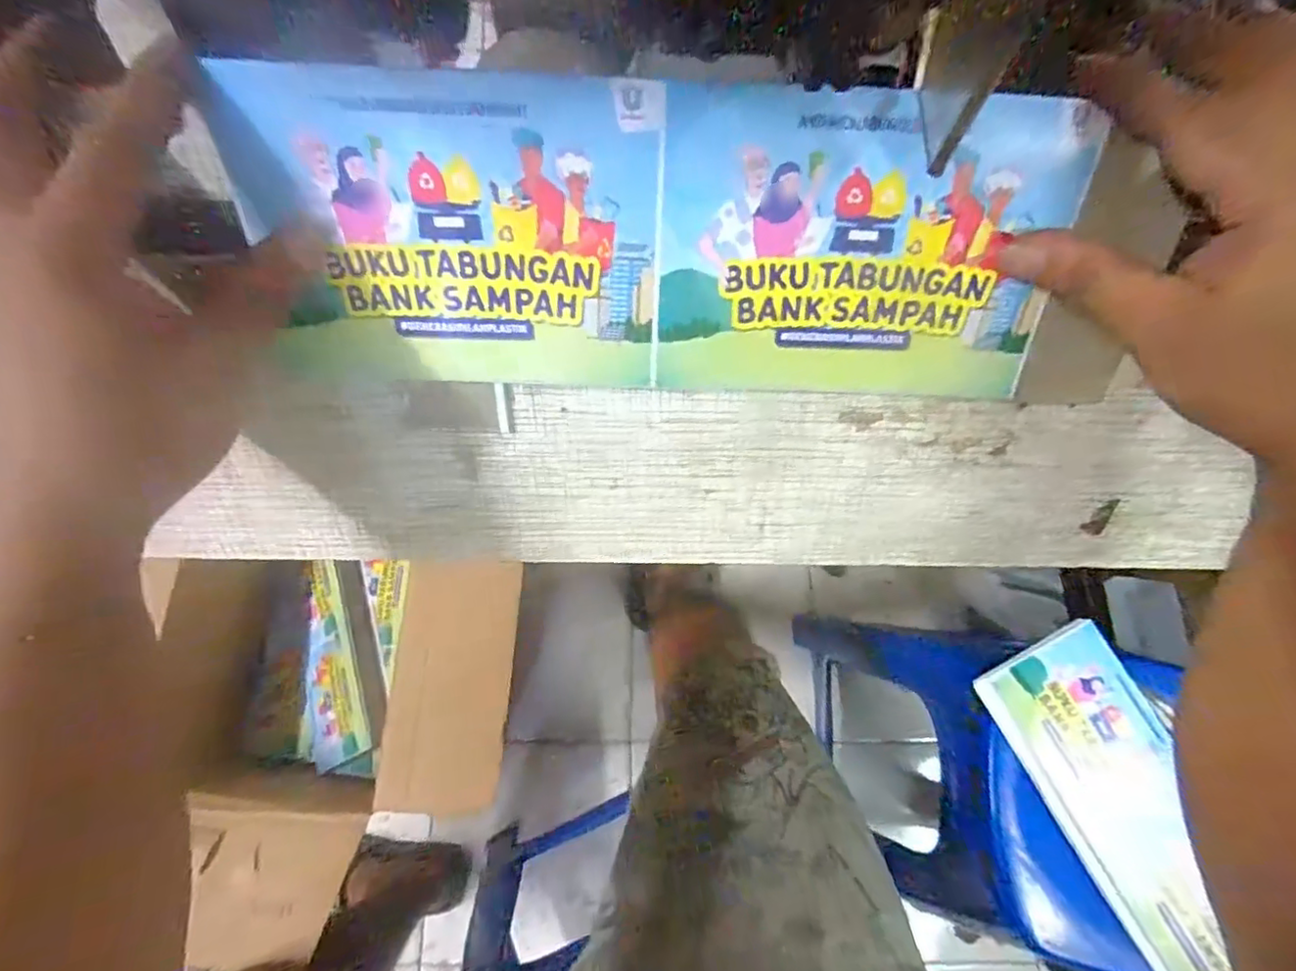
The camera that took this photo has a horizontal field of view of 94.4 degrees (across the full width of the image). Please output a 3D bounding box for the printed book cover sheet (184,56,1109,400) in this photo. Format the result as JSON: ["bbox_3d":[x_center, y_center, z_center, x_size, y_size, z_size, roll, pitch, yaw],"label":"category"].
[{"bbox_3d":[0.003,-0.088,0.228,0.293,0.109,0.008,2,32,-2],"label":"printed book cover sheet"}]

